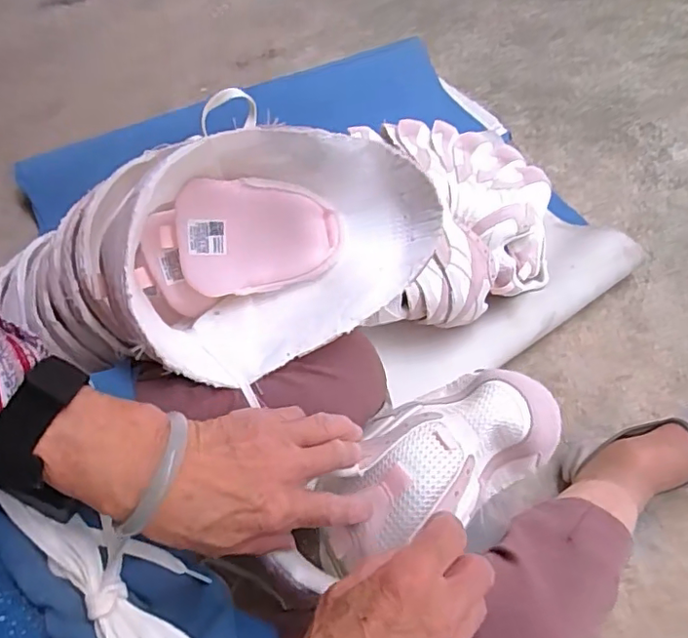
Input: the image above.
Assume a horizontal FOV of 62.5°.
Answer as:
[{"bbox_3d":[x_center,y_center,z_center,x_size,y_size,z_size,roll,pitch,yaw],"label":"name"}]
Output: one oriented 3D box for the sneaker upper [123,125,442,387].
[{"bbox_3d":[-0.036,-0.047,0.373,0.199,0.122,0.124,-18,62,-8],"label":"sneaker upper"}]

